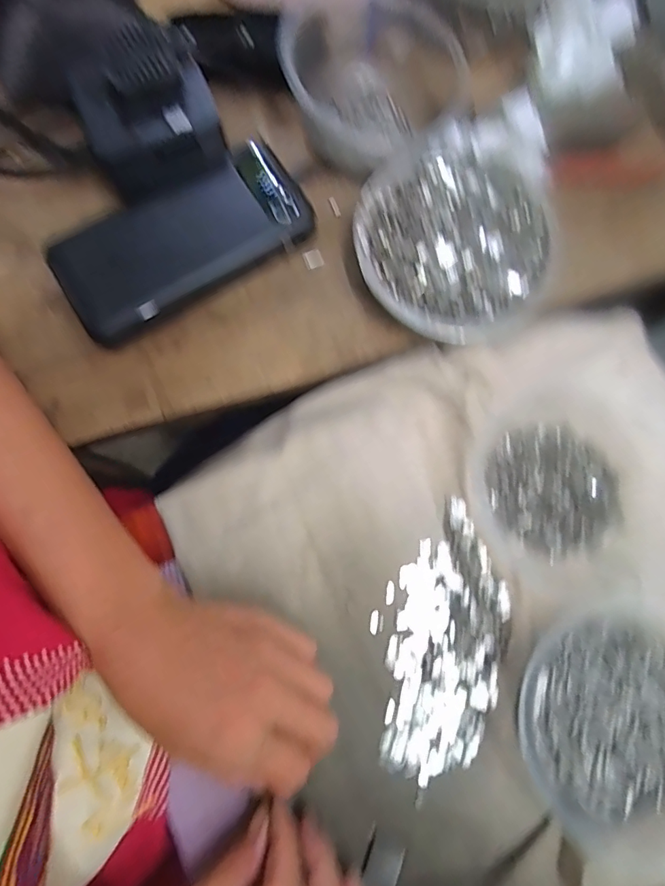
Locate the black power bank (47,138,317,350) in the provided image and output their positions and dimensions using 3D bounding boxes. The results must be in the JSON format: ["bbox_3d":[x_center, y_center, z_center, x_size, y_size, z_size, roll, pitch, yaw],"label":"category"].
[{"bbox_3d":[-0.090,-0.123,0.298,0.154,0.025,0.075,-31,81,-7],"label":"black power bank"}]

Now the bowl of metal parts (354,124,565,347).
[{"bbox_3d":[0.077,-0.125,0.298,0.114,0.033,0.126,-44,83,-9],"label":"bowl of metal parts"}]

